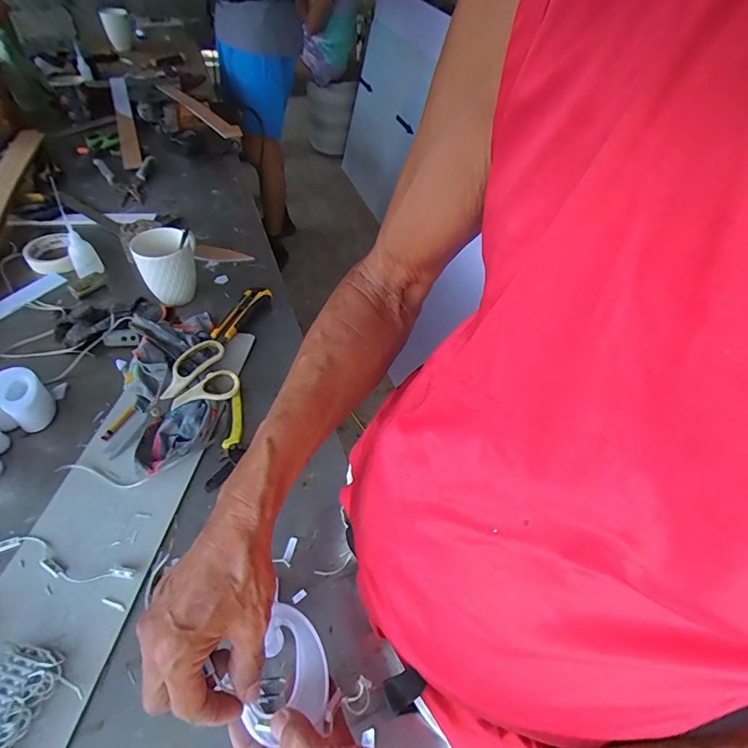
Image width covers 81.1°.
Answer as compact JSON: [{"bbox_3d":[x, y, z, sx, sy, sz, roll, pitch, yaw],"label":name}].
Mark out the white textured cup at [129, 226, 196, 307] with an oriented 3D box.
[{"bbox_3d":[-0.328,-0.174,0.703,0.089,0.116,0.094,3,48,-4],"label":"white textured cup"}]

